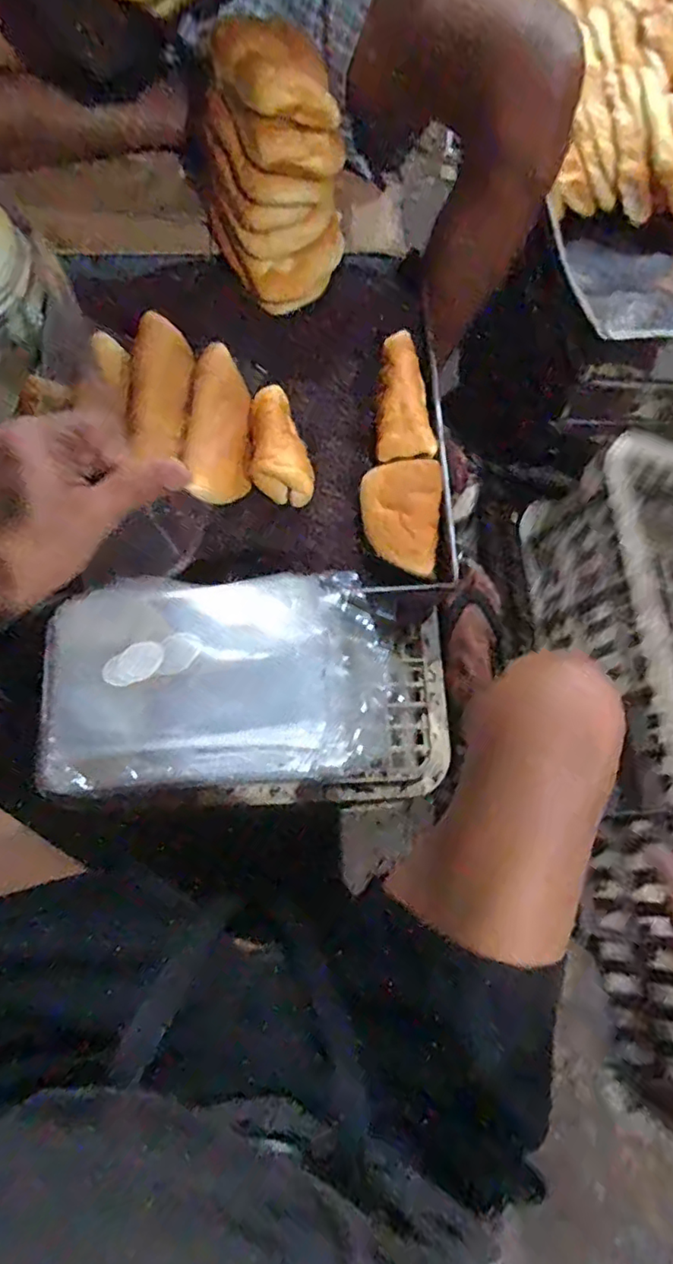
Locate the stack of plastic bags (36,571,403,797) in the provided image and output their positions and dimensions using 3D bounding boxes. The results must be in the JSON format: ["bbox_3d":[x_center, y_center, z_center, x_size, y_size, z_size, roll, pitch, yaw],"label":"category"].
[{"bbox_3d":[-0.097,0.049,0.546,0.311,0.085,0.176,-4,71,-3],"label":"stack of plastic bags"}]

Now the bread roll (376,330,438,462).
[{"bbox_3d":[0.074,-0.243,0.604,0.063,0.036,0.130,4,71,0],"label":"bread roll"}]

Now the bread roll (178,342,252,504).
[{"bbox_3d":[-0.116,-0.206,0.577,0.062,0.047,0.155,2,91,0],"label":"bread roll"}]

